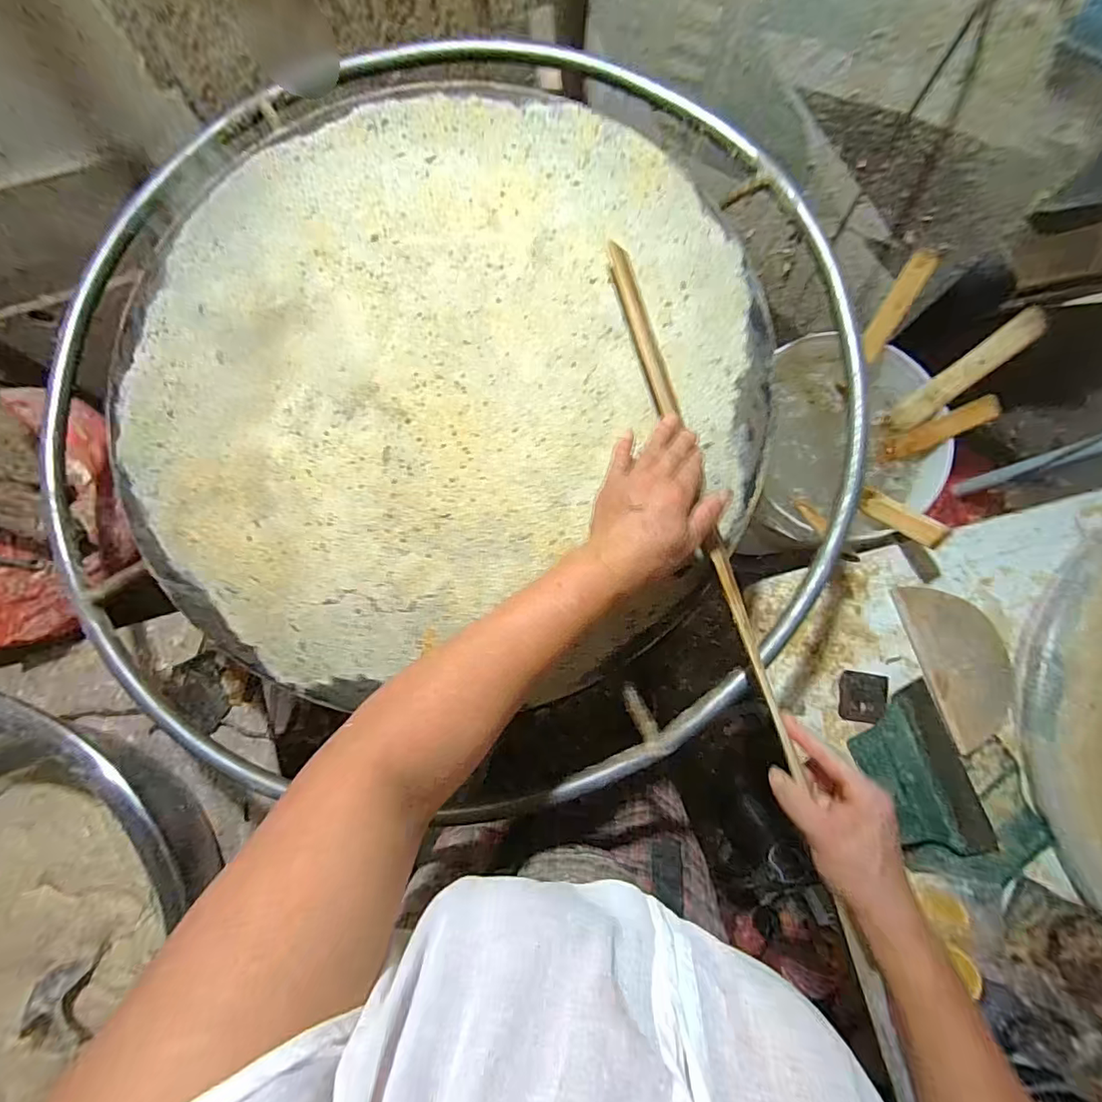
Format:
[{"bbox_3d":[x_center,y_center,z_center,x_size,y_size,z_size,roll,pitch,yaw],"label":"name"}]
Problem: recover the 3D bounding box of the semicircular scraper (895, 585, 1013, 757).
[{"bbox_3d":[0.523,0.135,0.632,0.106,0.009,0.206,-18,86,-6],"label":"semicircular scraper"}]

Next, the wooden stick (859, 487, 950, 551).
[{"bbox_3d":[0.447,-0.043,0.644,0.013,0.128,0.032,0,118,-14],"label":"wooden stick"}]

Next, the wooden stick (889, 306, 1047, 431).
[{"bbox_3d":[0.528,-0.226,0.643,0.011,0.183,0.041,-17,68,-30],"label":"wooden stick"}]

